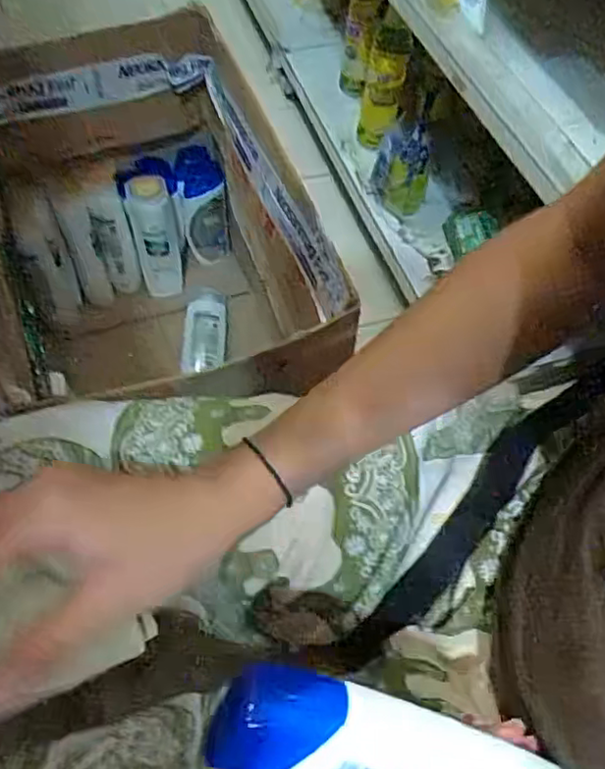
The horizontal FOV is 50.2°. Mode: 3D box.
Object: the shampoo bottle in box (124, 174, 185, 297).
[{"bbox_3d":[-0.196,-0.199,0.867,0.057,0.188,0.060,-6,59,-8],"label":"shampoo bottle in box"}]

